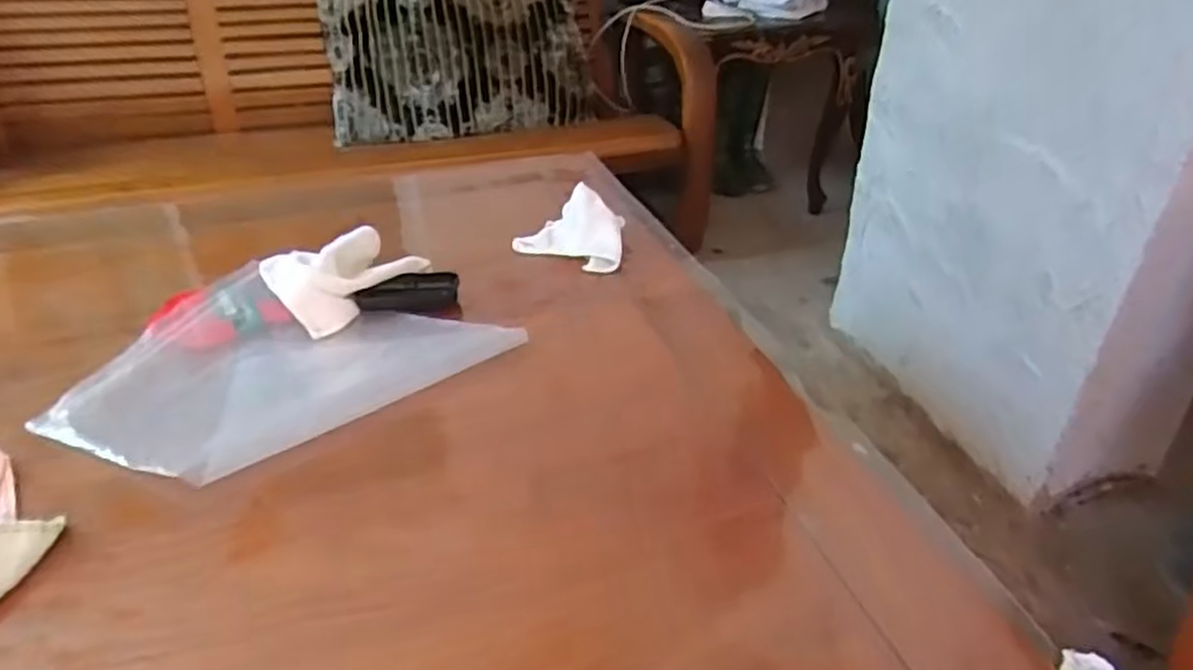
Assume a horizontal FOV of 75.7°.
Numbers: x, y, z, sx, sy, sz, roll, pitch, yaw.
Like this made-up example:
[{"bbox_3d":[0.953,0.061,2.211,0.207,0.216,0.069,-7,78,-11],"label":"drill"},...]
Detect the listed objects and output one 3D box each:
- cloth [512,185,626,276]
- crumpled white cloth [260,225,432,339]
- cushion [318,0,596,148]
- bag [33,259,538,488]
[{"bbox_3d":[-0.032,-0.135,0.947,0.132,0.056,0.106,5,34,6],"label":"cloth"},{"bbox_3d":[-0.269,-0.071,0.845,0.157,0.057,0.110,-24,41,-32],"label":"crumpled white cloth"},{"bbox_3d":[-0.321,-0.660,1.793,0.593,0.384,0.139,-10,10,-11],"label":"cushion"},{"bbox_3d":[-0.296,0.039,0.734,0.335,0.019,0.283,16,38,16],"label":"bag"}]

